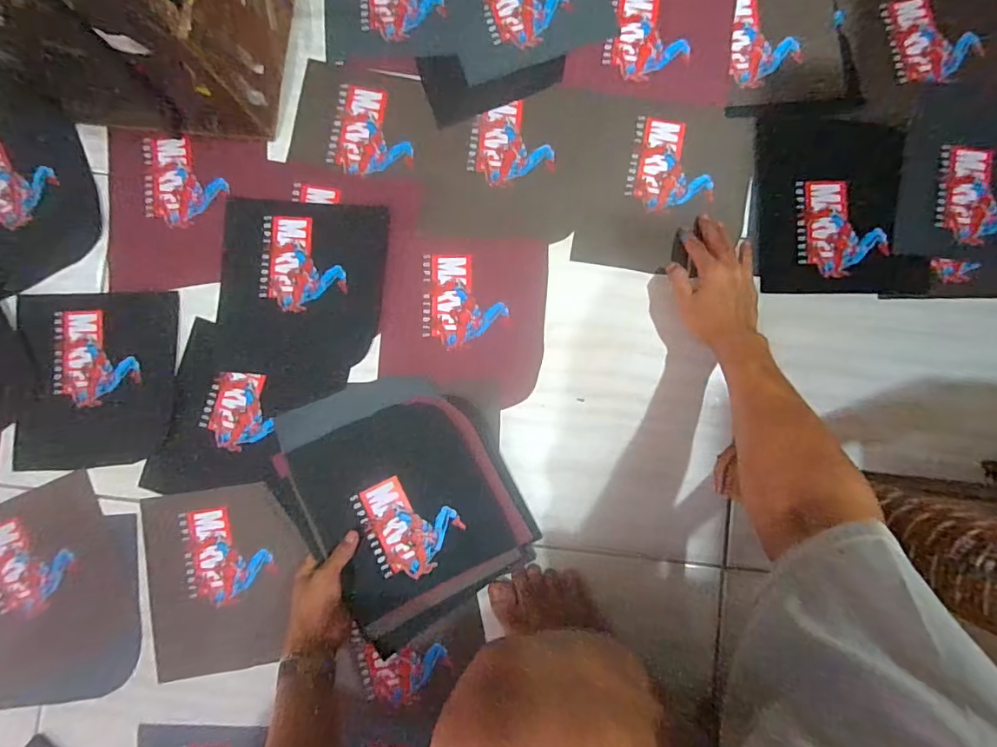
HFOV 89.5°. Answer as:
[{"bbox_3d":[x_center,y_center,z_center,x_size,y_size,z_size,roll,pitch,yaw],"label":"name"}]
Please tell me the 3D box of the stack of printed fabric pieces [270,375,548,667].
[{"bbox_3d":[-0.114,0.144,0.604,0.246,0.023,0.298,-33,87,-1],"label":"stack of printed fabric pieces"}]

